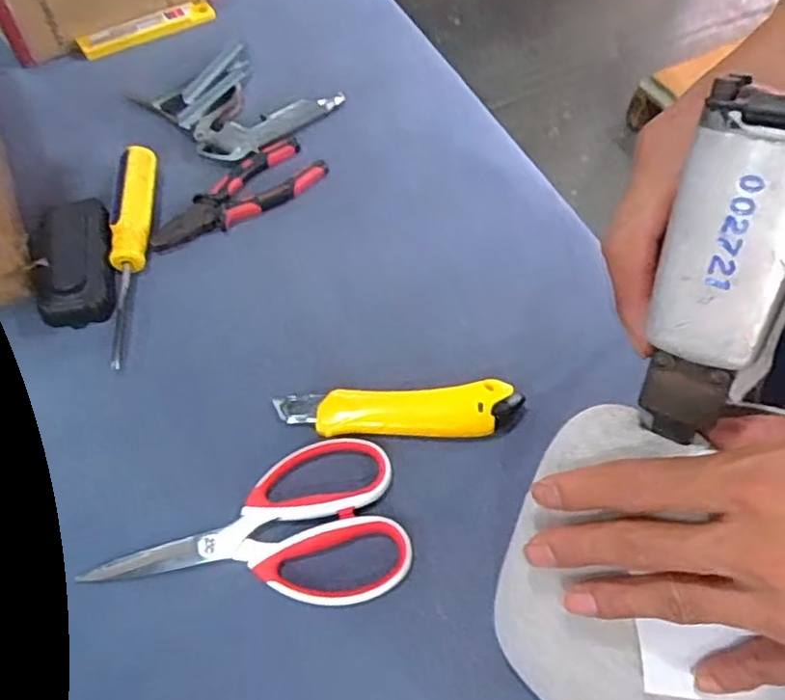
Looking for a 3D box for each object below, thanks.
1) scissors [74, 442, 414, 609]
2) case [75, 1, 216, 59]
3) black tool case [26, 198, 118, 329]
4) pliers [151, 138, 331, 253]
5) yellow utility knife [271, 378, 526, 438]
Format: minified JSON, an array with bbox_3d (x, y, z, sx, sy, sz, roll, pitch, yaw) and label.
[{"bbox_3d":[-0.085,0.114,0.403,0.181,0.010,0.098,-12,60,-9],"label":"scissors"},{"bbox_3d":[-0.238,-0.314,0.648,0.132,0.012,0.023,-27,63,-17],"label":"case"},{"bbox_3d":[-0.234,-0.071,0.490,0.049,0.031,0.107,-13,60,-9],"label":"black tool case"},{"bbox_3d":[-0.125,-0.123,0.540,0.153,0.010,0.054,-40,67,-22],"label":"pliers"},{"bbox_3d":[0.006,0.041,0.448,0.163,0.015,0.034,-2,59,-3],"label":"yellow utility knife"}]

